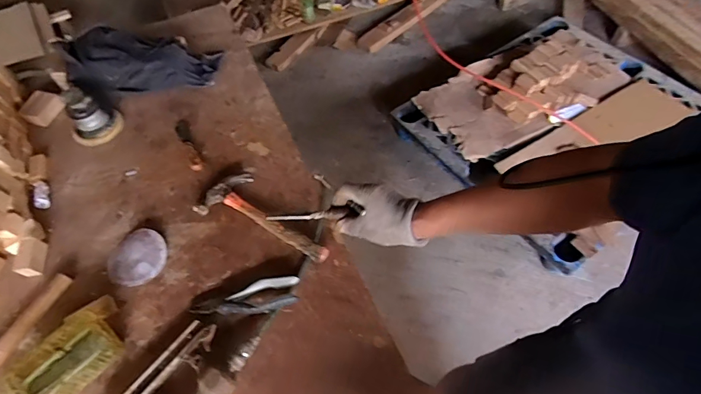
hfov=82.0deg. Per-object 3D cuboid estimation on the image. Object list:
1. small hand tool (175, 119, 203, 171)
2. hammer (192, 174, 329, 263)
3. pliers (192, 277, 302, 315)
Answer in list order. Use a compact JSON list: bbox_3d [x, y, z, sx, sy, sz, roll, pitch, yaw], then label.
[{"bbox_3d":[-0.382,-0.126,0.953,0.034,0.024,0.175,-26,59,-15],"label":"small hand tool"},{"bbox_3d":[-0.163,0.030,0.834,0.297,0.033,0.126,20,59,15],"label":"hammer"},{"bbox_3d":[-0.193,0.181,0.731,0.193,0.030,0.060,-3,56,0],"label":"pliers"}]

